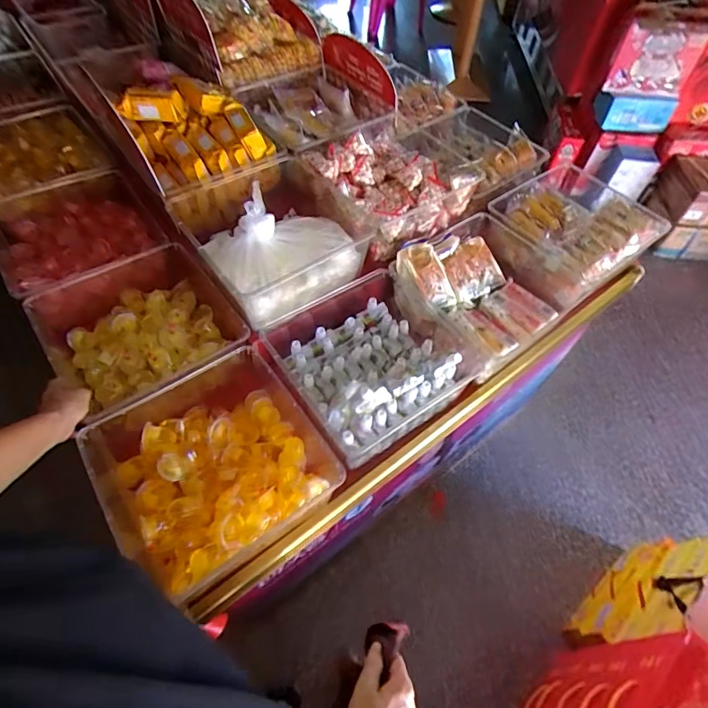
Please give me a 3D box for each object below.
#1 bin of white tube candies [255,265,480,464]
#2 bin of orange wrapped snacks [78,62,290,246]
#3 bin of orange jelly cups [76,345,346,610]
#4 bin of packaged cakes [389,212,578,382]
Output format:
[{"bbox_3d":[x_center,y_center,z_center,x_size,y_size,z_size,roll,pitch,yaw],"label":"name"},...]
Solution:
[{"bbox_3d":[0.024,0.010,0.845,0.317,0.107,0.314,-26,63,-20],"label":"bin of white tube candies"},{"bbox_3d":[-0.385,-0.502,1.095,0.275,0.152,0.473,-27,63,-21],"label":"bin of orange wrapped snacks"},{"bbox_3d":[-0.220,0.186,0.758,0.337,0.143,0.328,-27,63,-21],"label":"bin of orange jelly cups"},{"bbox_3d":[0.271,-0.133,0.956,0.390,0.131,0.295,-34,66,-24],"label":"bin of packaged cakes"}]

